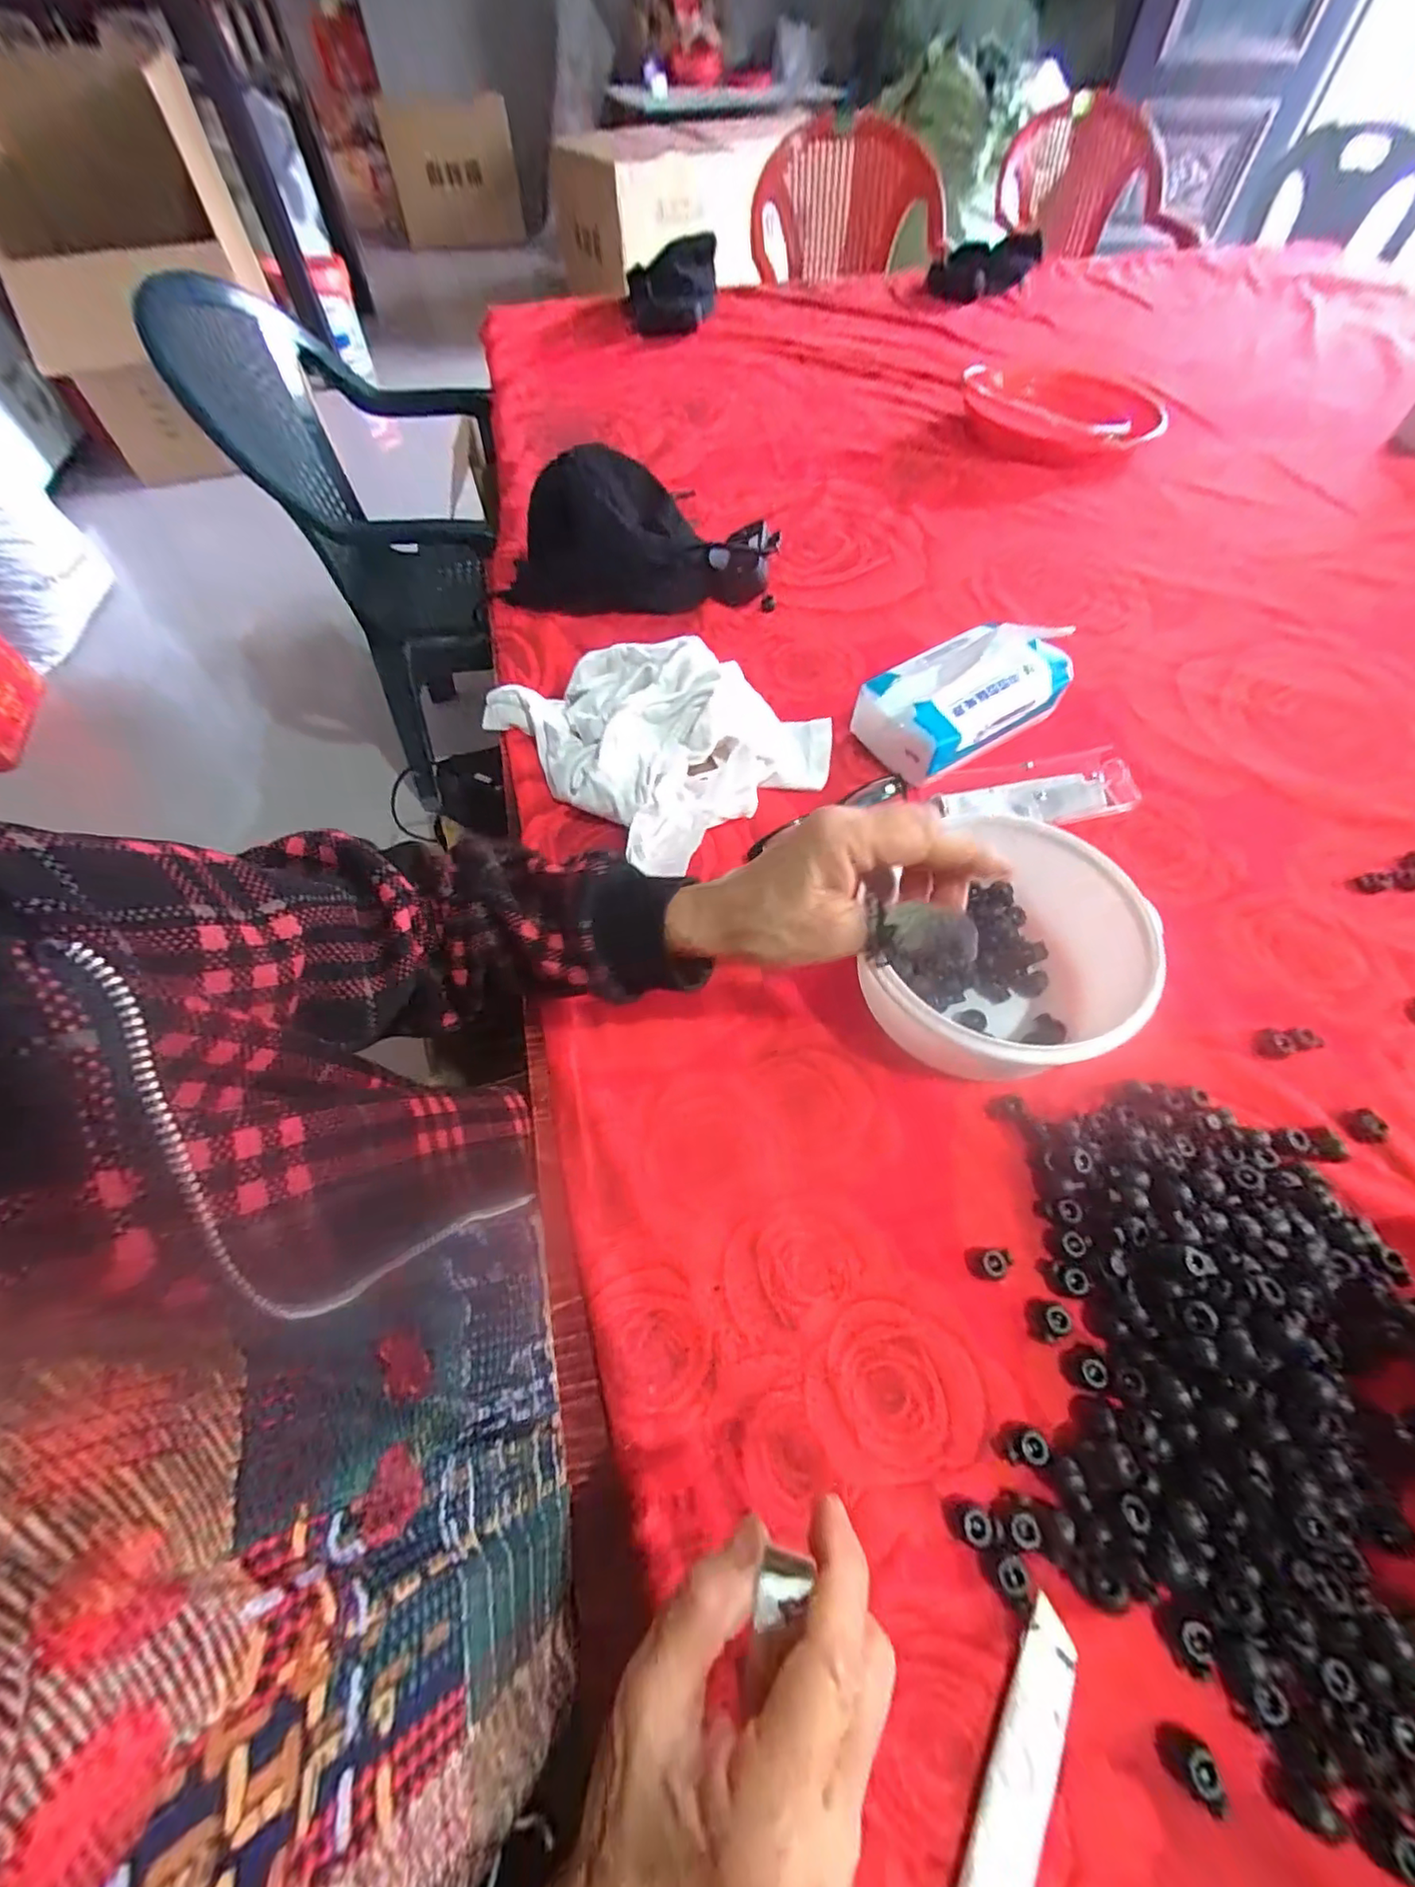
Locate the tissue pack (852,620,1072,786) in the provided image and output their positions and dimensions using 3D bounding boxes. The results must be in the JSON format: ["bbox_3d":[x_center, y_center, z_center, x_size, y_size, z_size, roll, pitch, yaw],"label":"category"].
[{"bbox_3d":[0.208,-0.207,0.507,0.170,0.076,0.090,-31,62,-16],"label":"tissue pack"}]

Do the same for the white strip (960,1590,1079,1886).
[{"bbox_3d":[0.115,0.314,0.226,0.021,0.005,0.109,27,63,18],"label":"white strip"}]

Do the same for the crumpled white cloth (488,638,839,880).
[{"bbox_3d":[-0.036,-0.193,0.519,0.216,0.056,0.255,-39,65,-20],"label":"crumpled white cloth"}]

